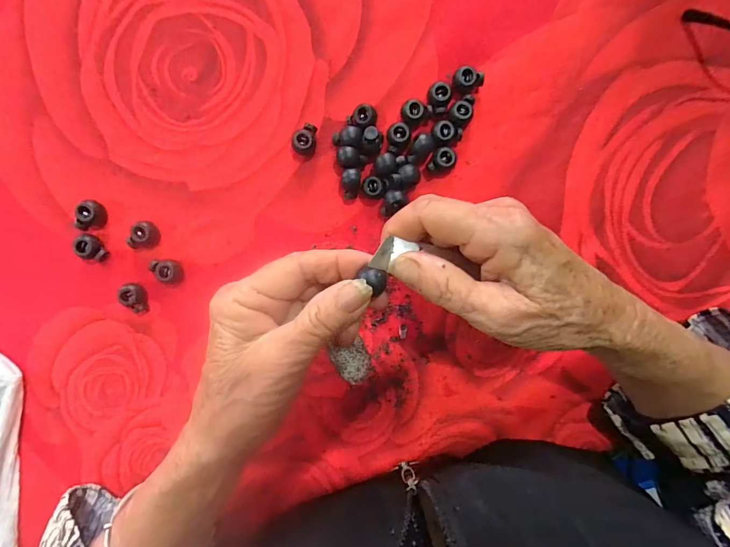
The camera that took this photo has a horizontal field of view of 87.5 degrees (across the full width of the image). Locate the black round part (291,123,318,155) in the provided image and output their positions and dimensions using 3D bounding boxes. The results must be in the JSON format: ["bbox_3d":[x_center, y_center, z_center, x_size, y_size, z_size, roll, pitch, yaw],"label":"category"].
[{"bbox_3d":[-0.039,-0.086,0.245,0.015,0.011,0.020,3,94,-3],"label":"black round part"}]

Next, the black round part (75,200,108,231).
[{"bbox_3d":[-0.173,-0.036,0.240,0.013,0.011,0.020,19,93,-4],"label":"black round part"}]

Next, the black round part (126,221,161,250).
[{"bbox_3d":[-0.142,-0.023,0.243,0.013,0.012,0.020,37,92,-5],"label":"black round part"}]

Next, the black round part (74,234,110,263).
[{"bbox_3d":[-0.174,-0.016,0.242,0.012,0.012,0.018,-38,95,0],"label":"black round part"}]

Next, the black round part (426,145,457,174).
[{"bbox_3d":[0.049,-0.071,0.244,0.015,0.011,0.018,41,91,-5],"label":"black round part"}]

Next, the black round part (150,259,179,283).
[{"bbox_3d":[-0.129,-0.001,0.245,0.015,0.011,0.015,0,94,-3],"label":"black round part"}]

